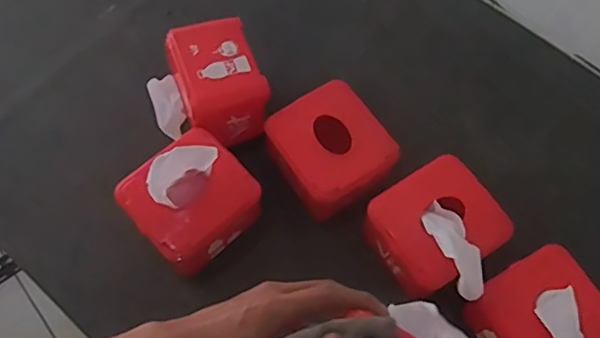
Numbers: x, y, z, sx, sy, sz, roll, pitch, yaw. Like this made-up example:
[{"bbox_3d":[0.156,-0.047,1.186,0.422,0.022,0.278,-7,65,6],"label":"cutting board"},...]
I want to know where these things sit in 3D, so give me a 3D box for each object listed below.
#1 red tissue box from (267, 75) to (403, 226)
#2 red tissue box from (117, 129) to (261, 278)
[{"bbox_3d":[0.034,-0.013,0.702,0.121,0.092,0.132,-31,70,-15],"label":"red tissue box"},{"bbox_3d":[-0.120,0.035,0.653,0.128,0.130,0.119,-40,73,-17],"label":"red tissue box"}]

